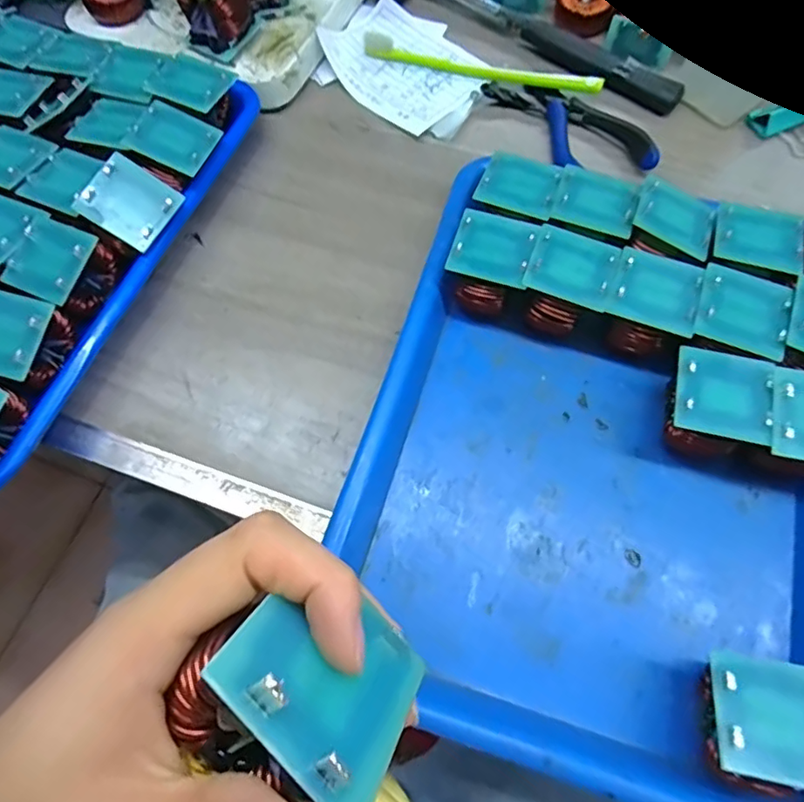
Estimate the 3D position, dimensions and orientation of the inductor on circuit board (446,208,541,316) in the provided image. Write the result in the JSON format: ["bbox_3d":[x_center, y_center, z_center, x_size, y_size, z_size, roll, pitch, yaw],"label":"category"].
[{"bbox_3d":[0.052,-0.079,0.336,0.047,0.049,0.047,15,68,8],"label":"inductor on circuit board"}]

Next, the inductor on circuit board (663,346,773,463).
[{"bbox_3d":[0.160,0.005,0.294,0.048,0.048,0.045,13,68,7],"label":"inductor on circuit board"}]

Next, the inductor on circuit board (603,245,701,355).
[{"bbox_3d":[0.139,-0.052,0.318,0.046,0.043,0.050,20,69,10],"label":"inductor on circuit board"}]

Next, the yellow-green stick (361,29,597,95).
[{"bbox_3d":[0.058,-0.257,0.425,0.186,0.019,0.017,19,69,10],"label":"yellow-green stick"}]

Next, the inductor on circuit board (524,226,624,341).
[{"bbox_3d":[0.096,-0.066,0.328,0.046,0.049,0.050,19,69,10],"label":"inductor on circuit board"}]

